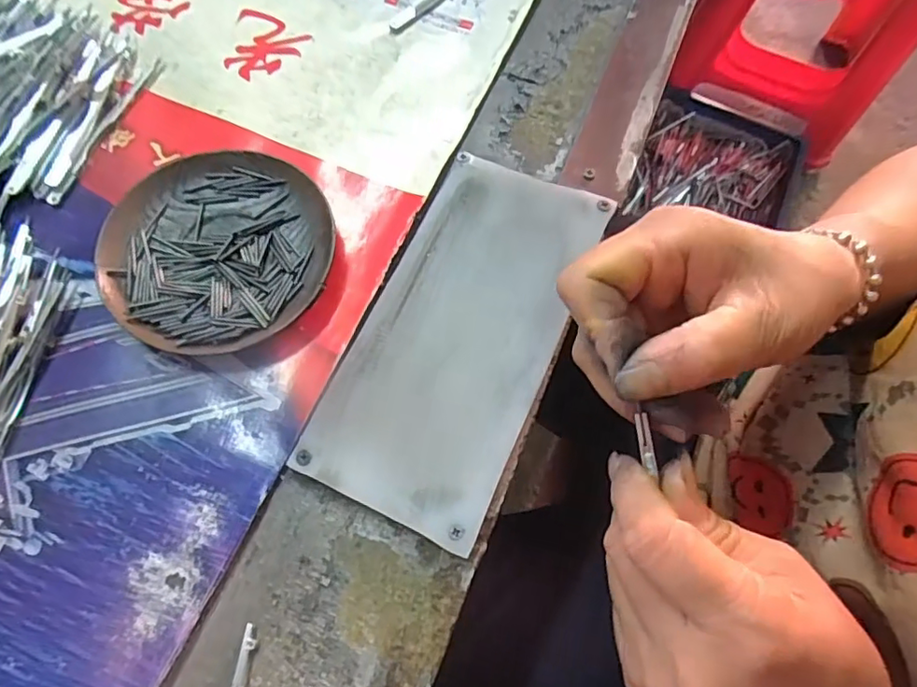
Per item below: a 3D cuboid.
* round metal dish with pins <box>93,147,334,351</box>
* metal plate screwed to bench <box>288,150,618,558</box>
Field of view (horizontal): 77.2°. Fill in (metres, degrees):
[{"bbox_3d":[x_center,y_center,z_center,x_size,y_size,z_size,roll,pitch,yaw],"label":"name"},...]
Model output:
[{"bbox_3d":[-0.125,-0.049,0.303,0.114,0.014,0.113,1,69,-2],"label":"round metal dish with pins"},{"bbox_3d":[0.002,-0.010,0.292,0.094,0.006,0.196,23,72,9],"label":"metal plate screwed to bench"}]

